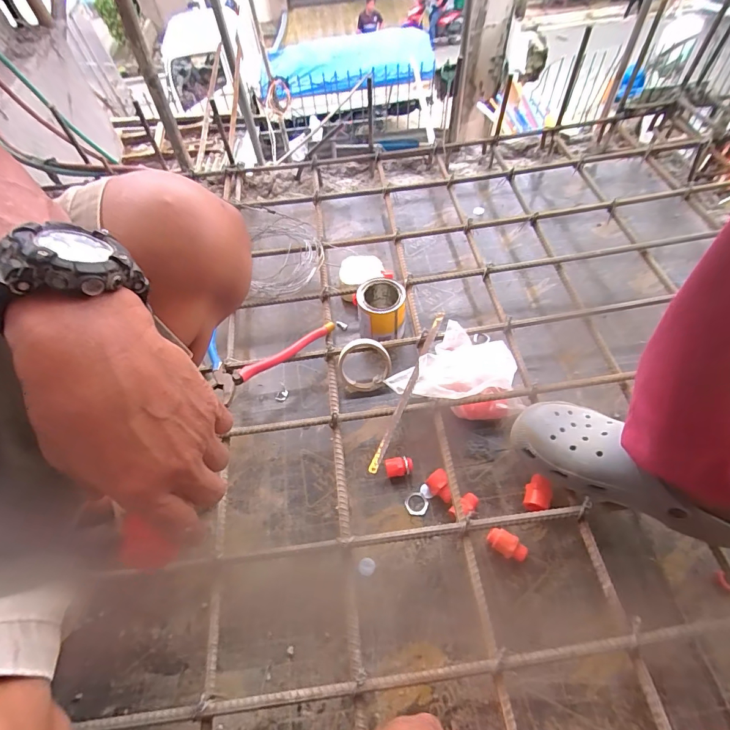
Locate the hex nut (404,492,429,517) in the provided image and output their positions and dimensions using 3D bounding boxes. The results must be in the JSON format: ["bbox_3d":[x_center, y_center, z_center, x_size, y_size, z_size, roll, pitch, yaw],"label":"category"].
[{"bbox_3d":[0.075,0.202,0.582,0.032,0.004,0.031,25,62,19],"label":"hex nut"}]

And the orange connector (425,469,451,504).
[{"bbox_3d":[0.110,0.179,0.580,0.029,0.034,0.042,-31,60,-15],"label":"orange connector"}]

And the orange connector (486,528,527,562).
[{"bbox_3d":[0.191,0.243,0.540,0.051,0.022,0.028,37,67,25],"label":"orange connector"}]

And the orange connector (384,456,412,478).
[{"bbox_3d":[0.052,0.156,0.608,0.042,0.027,0.027,-8,57,-1],"label":"orange connector"}]

